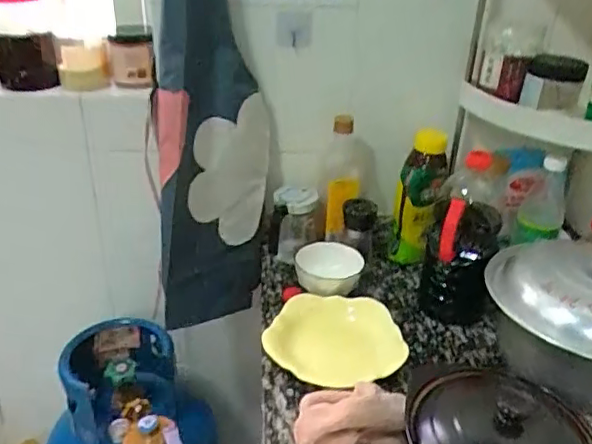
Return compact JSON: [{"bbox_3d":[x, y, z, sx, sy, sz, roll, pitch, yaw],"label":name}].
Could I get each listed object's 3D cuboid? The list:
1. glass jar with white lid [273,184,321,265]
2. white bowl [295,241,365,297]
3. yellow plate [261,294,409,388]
[{"bbox_3d":[0.003,-0.004,1.045,0.082,0.115,0.090,1,29,-1],"label":"glass jar with white lid"},{"bbox_3d":[0.055,0.081,0.969,0.112,0.052,0.112,1,29,-1],"label":"white bowl"},{"bbox_3d":[0.054,0.170,0.837,0.193,0.030,0.193,1,29,-1],"label":"yellow plate"}]

